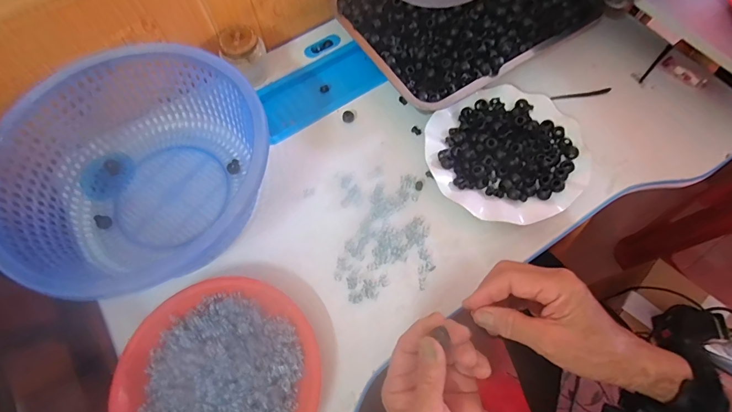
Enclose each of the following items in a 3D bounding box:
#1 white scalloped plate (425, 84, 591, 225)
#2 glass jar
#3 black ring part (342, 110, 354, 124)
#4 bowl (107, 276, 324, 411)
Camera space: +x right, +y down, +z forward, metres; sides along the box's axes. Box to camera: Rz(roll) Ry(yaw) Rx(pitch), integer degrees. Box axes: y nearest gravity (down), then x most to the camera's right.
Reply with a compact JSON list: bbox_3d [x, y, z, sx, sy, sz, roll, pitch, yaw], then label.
[{"bbox_3d":[0.166,-0.063,0.466,0.175,0.027,0.173,0,68,1],"label":"white scalloped plate"},{"bbox_3d":[-0.162,-0.200,0.520,0.049,0.068,0.058,11,68,5],"label":"glass jar"},{"bbox_3d":[-0.023,-0.117,0.511,0.015,0.004,0.018,-7,68,-2],"label":"black ring part"},{"bbox_3d":[-0.141,0.167,0.373,0.186,0.035,0.190,-21,69,-7],"label":"bowl"}]

